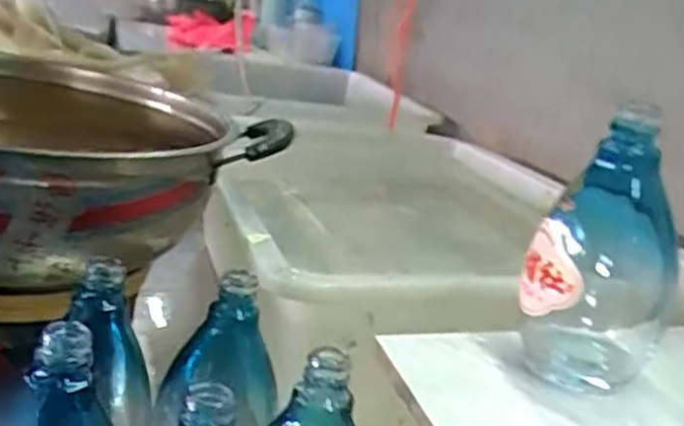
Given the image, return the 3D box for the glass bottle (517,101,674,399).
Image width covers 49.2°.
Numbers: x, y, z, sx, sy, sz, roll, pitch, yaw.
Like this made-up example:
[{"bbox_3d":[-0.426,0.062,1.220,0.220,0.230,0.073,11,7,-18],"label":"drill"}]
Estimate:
[{"bbox_3d":[0.134,0.024,0.387,0.072,0.140,0.063,16,20,26],"label":"glass bottle"}]

